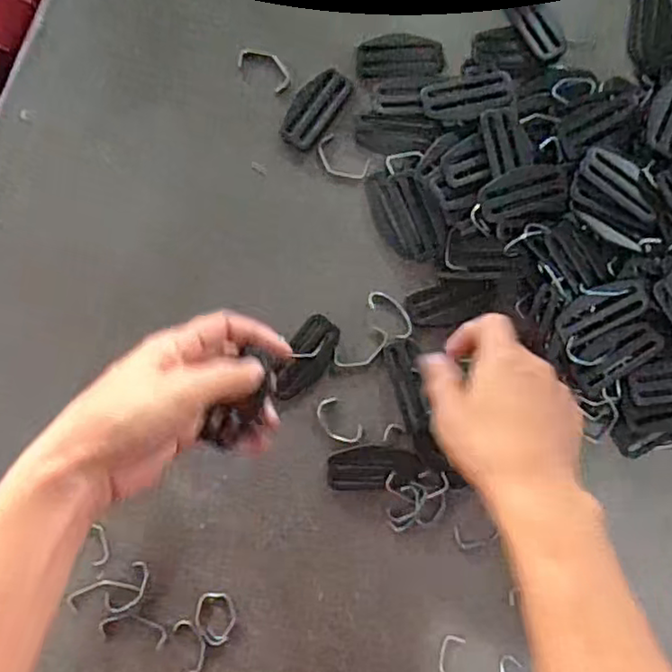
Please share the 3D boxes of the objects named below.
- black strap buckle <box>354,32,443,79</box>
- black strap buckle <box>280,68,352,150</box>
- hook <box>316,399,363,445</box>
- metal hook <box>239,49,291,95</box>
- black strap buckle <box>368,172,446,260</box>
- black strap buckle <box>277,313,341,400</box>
[{"bbox_3d":[0.043,-0.188,0.427,0.057,0.006,0.032,-3,88,-3],"label":"black strap buckle"},{"bbox_3d":[-0.014,-0.151,0.423,0.027,0.004,0.056,35,87,-1],"label":"black strap buckle"},{"bbox_3d":[0.002,0.056,0.407,0.019,0.004,0.034,-42,91,-4],"label":"hook"},{"bbox_3d":[-0.046,-0.178,0.424,0.038,0.004,0.018,35,87,-1],"label":"metal hook"},{"bbox_3d":[0.047,-0.080,0.417,0.039,0.006,0.063,-20,89,-4],"label":"black strap buckle"},{"bbox_3d":[-0.019,0.015,0.408,0.026,0.004,0.056,29,87,-2],"label":"black strap buckle"}]

